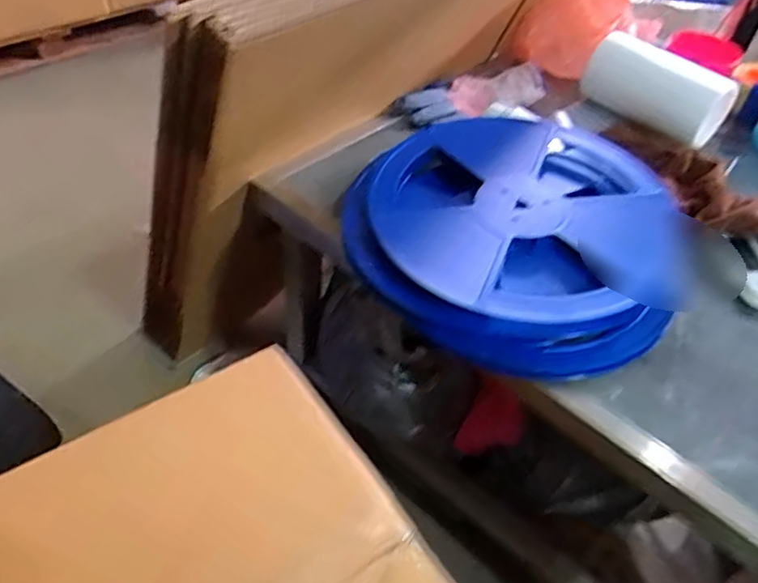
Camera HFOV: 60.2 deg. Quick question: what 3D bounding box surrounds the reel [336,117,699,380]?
[{"bbox_3d":[0.149,-0.072,0.711,0.357,0.064,0.327,3,47,-3],"label":"reel"}]

